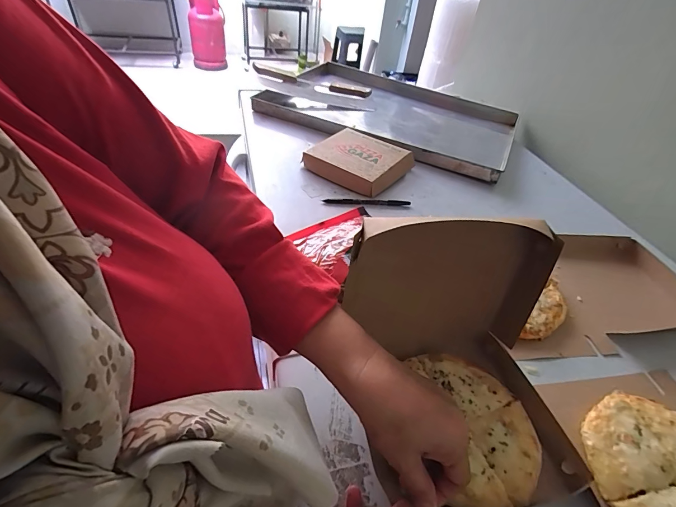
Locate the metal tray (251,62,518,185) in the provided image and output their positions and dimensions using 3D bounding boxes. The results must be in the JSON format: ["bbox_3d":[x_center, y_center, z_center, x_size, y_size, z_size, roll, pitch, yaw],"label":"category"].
[{"bbox_3d":[0.132,-0.365,0.914,0.599,0.058,0.437,21,44,15],"label":"metal tray"}]

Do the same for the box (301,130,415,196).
[{"bbox_3d":[0.039,-0.184,0.685,0.172,0.034,0.157,26,46,20],"label":"box"}]

